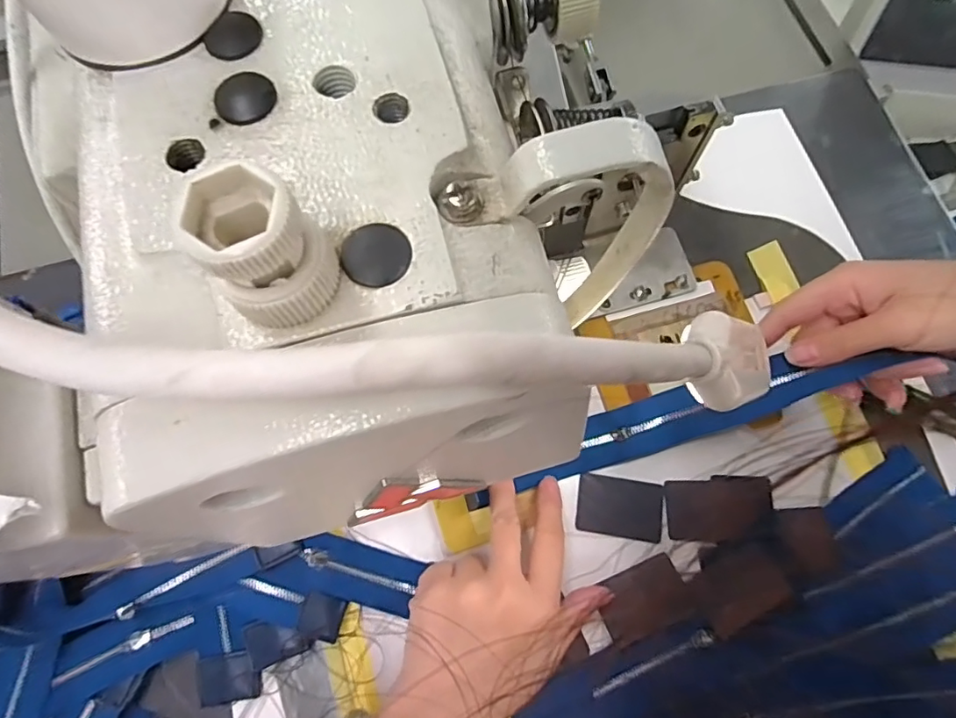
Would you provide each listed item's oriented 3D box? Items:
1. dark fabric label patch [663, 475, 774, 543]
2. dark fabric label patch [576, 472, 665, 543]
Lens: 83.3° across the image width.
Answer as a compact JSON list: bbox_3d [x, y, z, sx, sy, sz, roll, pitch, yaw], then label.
[{"bbox_3d":[0.147,0.091,0.329,0.063,0.005,0.037,-3,72,0],"label":"dark fabric label patch"},{"bbox_3d":[0.088,0.091,0.331,0.052,0.004,0.034,9,73,4],"label":"dark fabric label patch"}]

